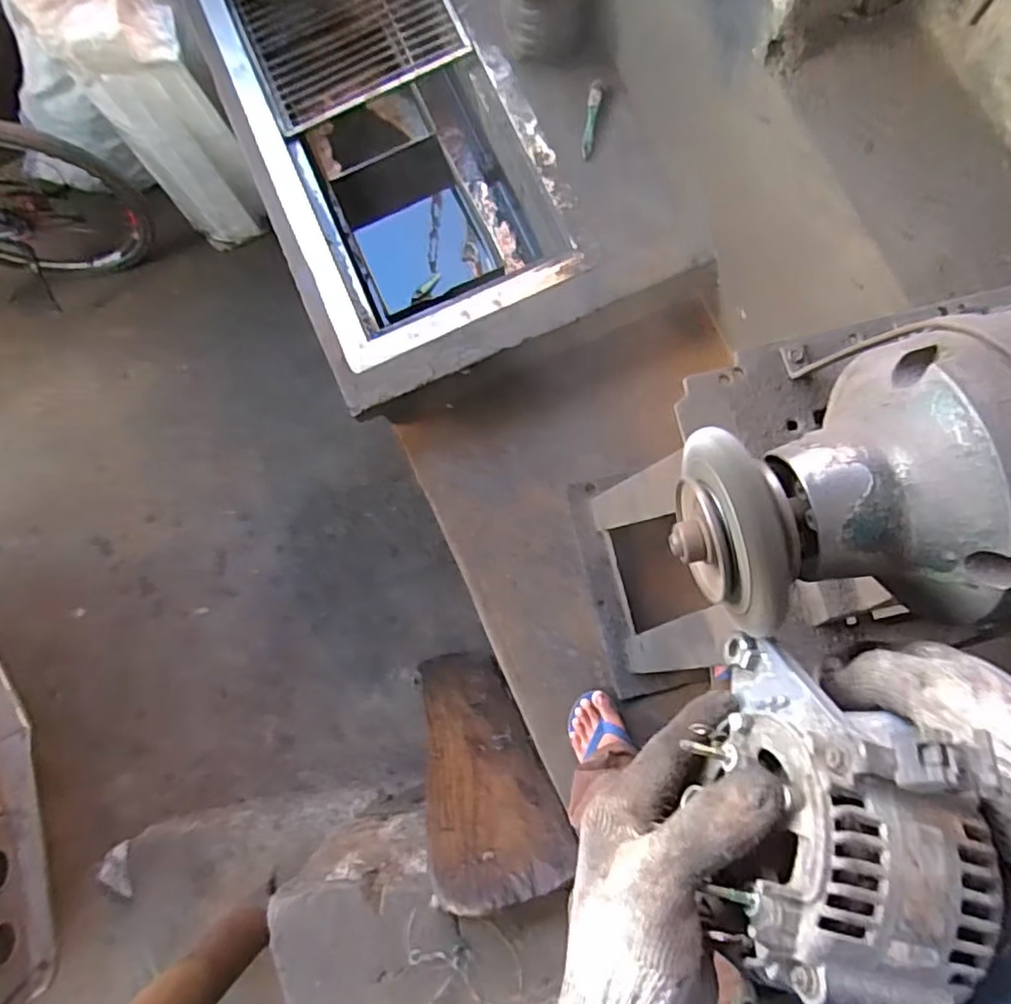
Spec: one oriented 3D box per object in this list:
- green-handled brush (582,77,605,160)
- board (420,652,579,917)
[{"bbox_3d":[0.168,-0.751,1.256,0.026,0.014,0.158,10,82,4],"label":"green-handled brush"},{"bbox_3d":[-0.064,0.591,1.542,0.261,0.884,0.036,0,108,-9],"label":"board"}]

